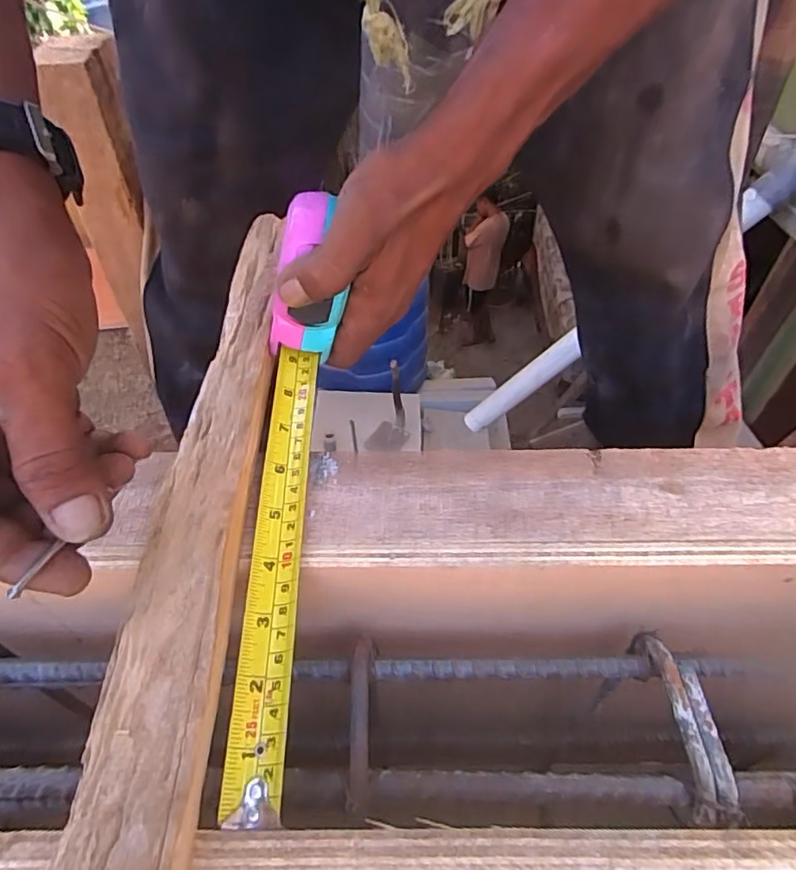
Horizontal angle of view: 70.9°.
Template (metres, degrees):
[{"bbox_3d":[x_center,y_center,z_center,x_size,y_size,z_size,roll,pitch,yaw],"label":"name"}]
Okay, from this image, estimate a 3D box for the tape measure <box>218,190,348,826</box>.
[{"bbox_3d":[-0.052,0.012,0.258,0.034,0.065,0.272,0,63,0],"label":"tape measure"}]

